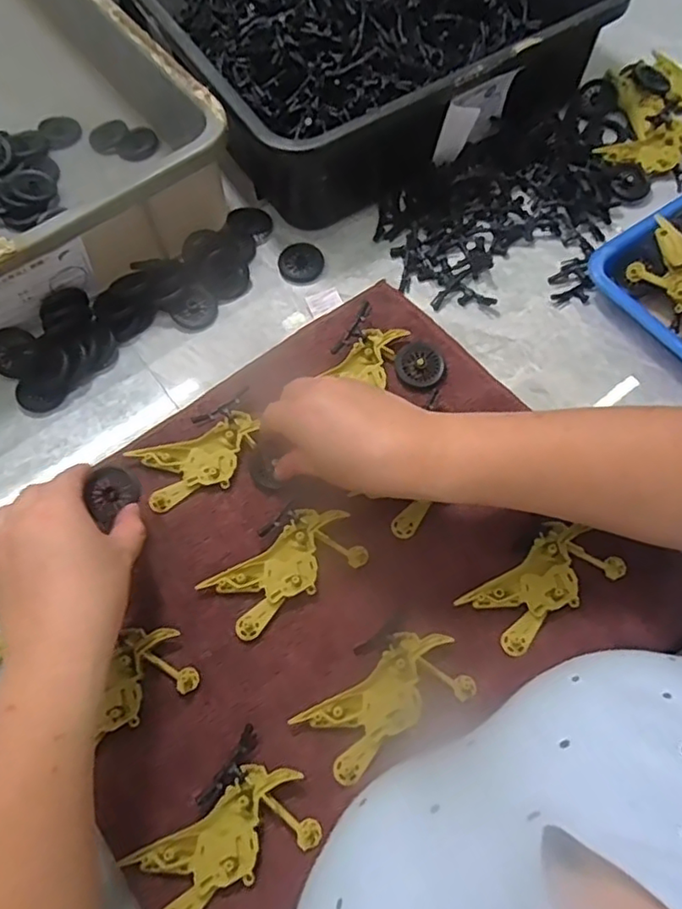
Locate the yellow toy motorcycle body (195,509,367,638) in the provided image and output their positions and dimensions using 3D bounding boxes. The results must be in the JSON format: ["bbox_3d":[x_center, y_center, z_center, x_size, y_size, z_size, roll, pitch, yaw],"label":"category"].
[{"bbox_3d":[-0.038,0.077,0.404,0.102,0.009,0.049,-32,69,-12],"label":"yellow toy motorcycle body"}]

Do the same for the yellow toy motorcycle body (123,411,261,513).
[{"bbox_3d":[-0.100,0.004,0.439,0.088,0.012,0.047,-22,67,-8],"label":"yellow toy motorcycle body"}]

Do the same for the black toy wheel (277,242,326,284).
[{"bbox_3d":[-0.034,-0.164,0.521,0.038,0.004,0.043,-23,67,-8],"label":"black toy wheel"}]

